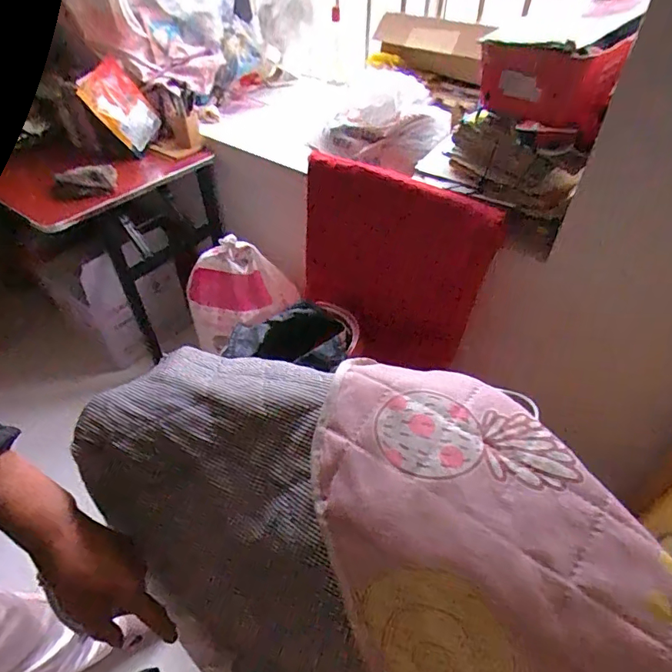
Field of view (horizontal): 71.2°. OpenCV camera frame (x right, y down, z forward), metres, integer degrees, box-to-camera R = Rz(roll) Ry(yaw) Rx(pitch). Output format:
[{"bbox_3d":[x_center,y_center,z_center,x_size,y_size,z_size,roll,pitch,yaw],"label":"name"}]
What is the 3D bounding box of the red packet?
[{"bbox_3d":[-0.589,-0.621,1.281,0.045,0.211,0.158,8,52,40],"label":"red packet"}]

